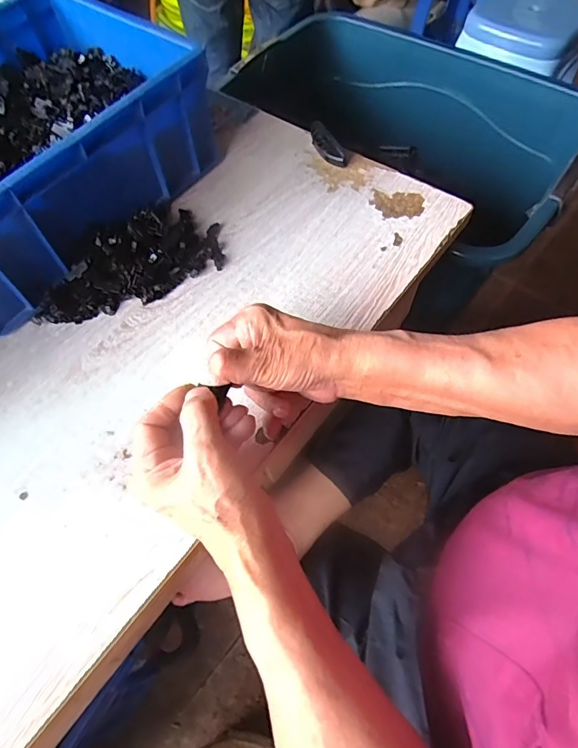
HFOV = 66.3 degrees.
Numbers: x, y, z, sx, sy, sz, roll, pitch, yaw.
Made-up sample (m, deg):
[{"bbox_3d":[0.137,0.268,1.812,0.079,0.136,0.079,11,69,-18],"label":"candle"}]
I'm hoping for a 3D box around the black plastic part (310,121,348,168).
[{"bbox_3d":[0.045,-0.272,0.525,0.021,0.026,0.063,-37,66,-15],"label":"black plastic part"}]

